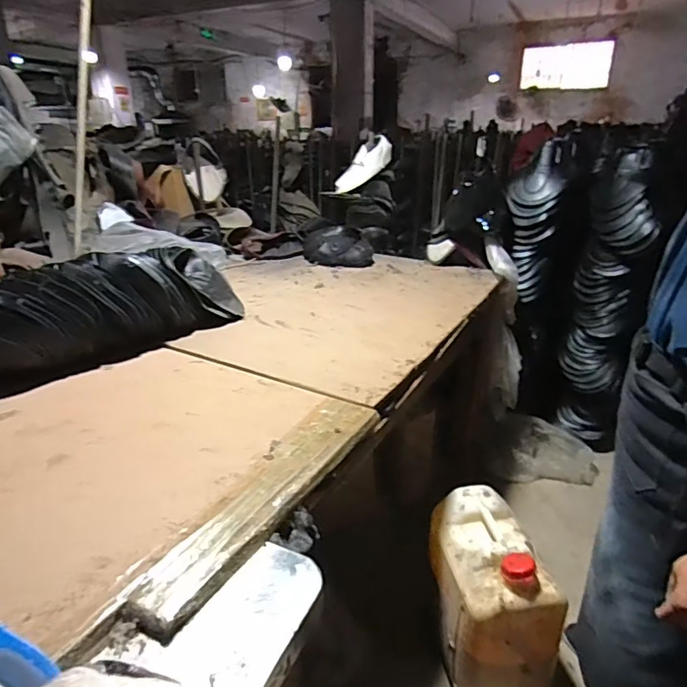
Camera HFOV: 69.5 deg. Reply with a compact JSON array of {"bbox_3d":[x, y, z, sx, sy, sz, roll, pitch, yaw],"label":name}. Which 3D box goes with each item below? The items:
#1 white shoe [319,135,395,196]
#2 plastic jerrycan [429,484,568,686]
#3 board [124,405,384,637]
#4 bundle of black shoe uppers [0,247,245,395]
[{"bbox_3d":[0.067,-0.662,1.866,0.272,0.107,0.076,-37,14,22],"label":"white shoe"},{"bbox_3d":[0.327,0.576,1.149,0.201,0.347,0.333,-5,24,-10],"label":"plastic jerrycan"},{"bbox_3d":[-0.094,0.201,0.705,0.096,0.014,0.480,12,27,26],"label":"board"},{"bbox_3d":[-0.559,-0.067,1.050,0.191,0.179,0.777,20,30,35],"label":"bundle of black shoe uppers"}]

